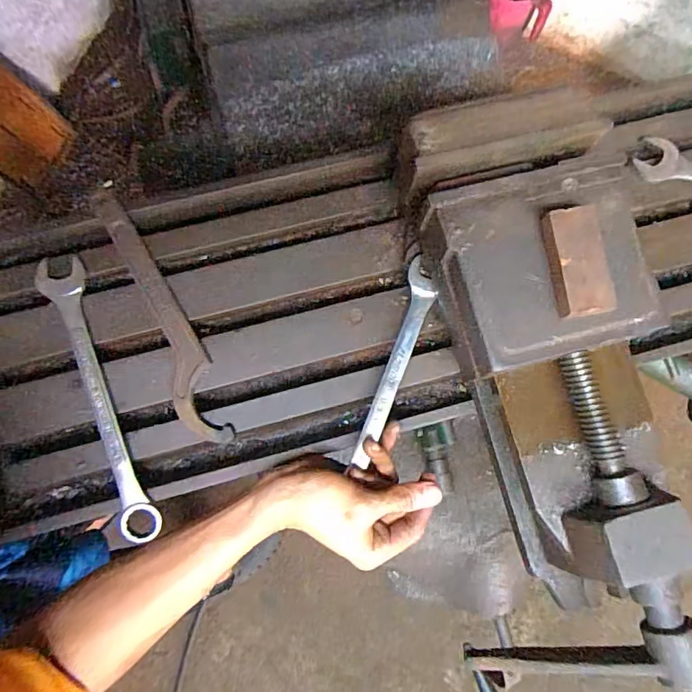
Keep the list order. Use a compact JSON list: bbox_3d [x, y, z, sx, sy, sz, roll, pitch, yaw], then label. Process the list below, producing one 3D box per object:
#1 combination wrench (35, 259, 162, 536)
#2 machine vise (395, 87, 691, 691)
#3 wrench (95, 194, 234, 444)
[{"bbox_3d":[-0.208,0.041,0.430,0.035,0.013,0.250,-23,81,-6],"label":"combination wrench"},{"bbox_3d":[0.147,0.026,0.386,0.166,0.107,0.419,-8,80,-4],"label":"machine vise"},{"bbox_3d":[-0.159,-0.029,0.444,0.037,0.010,0.245,-24,82,-6],"label":"wrench"}]

